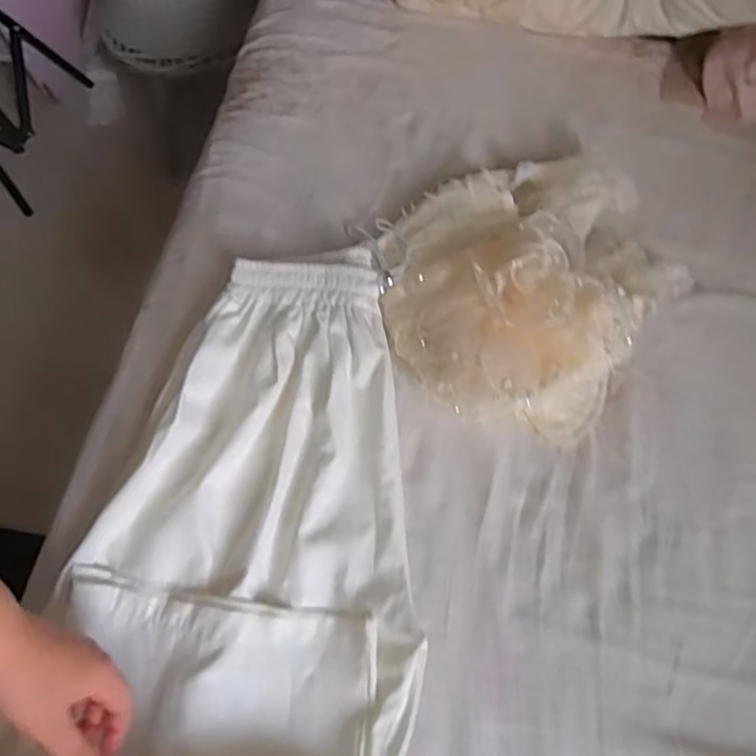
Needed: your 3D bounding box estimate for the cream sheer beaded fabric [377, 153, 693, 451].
[{"bbox_3d":[0.141,-0.090,0.581,0.268,0.077,0.260,0,69,0],"label":"cream sheer beaded fabric"}]

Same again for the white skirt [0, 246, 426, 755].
[{"bbox_3d":[-0.096,0.144,0.474,0.295,0.117,0.521,26,71,9],"label":"white skirt"}]

